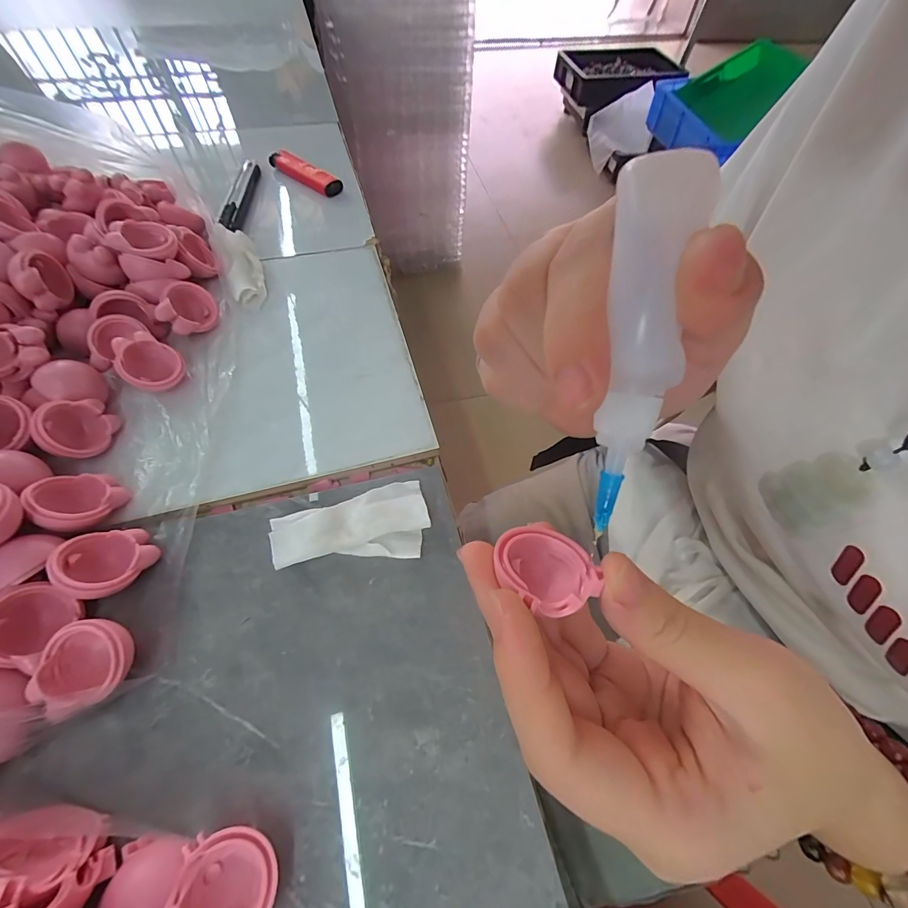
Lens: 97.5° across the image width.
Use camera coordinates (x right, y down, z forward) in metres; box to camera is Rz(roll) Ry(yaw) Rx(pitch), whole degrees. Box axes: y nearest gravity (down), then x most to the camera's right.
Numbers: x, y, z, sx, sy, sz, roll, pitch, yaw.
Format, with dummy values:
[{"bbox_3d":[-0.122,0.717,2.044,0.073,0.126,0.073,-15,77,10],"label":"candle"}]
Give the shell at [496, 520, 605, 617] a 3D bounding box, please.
[{"bbox_3d":[0.026,0.036,0.120,0.029,0.013,0.029,10,35,-7],"label":"shell"}]

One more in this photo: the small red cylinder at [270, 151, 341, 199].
[{"bbox_3d":[-0.132,-0.248,0.352,0.081,0.017,0.015,35,63,18],"label":"small red cylinder"}]

